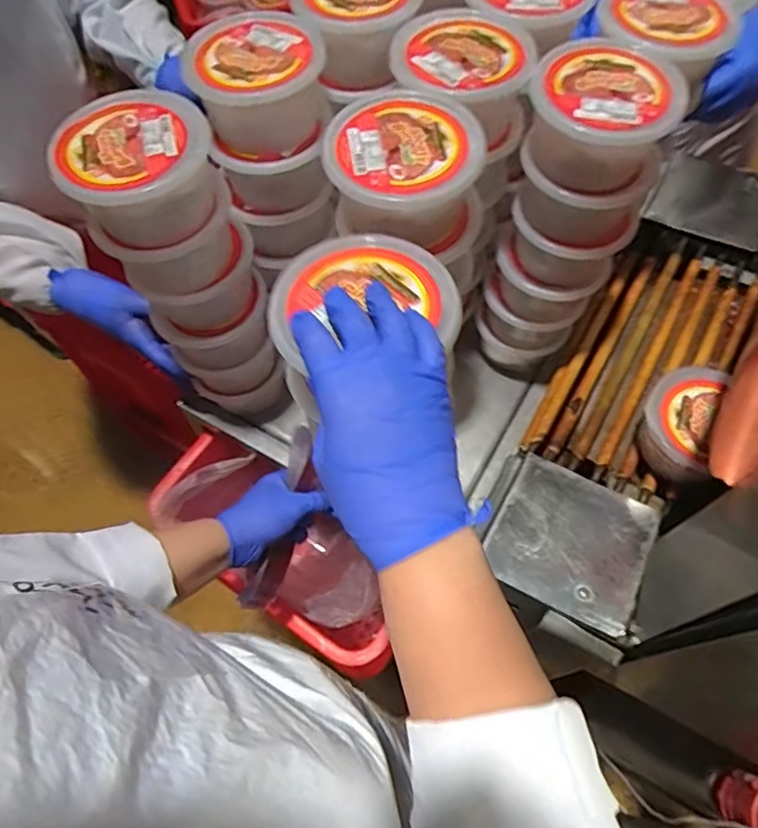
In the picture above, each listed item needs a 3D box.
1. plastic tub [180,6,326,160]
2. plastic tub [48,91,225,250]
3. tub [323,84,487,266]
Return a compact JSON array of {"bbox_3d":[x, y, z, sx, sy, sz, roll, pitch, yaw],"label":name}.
[{"bbox_3d":[-0.106,-0.290,0.531,0.115,0.067,0.122,-1,63,2],"label":"plastic tub"},{"bbox_3d":[-0.189,-0.196,0.476,0.113,0.066,0.115,-1,63,2],"label":"plastic tub"},{"bbox_3d":[0.018,-0.188,0.470,0.117,0.068,0.126,-1,63,2],"label":"tub"}]

